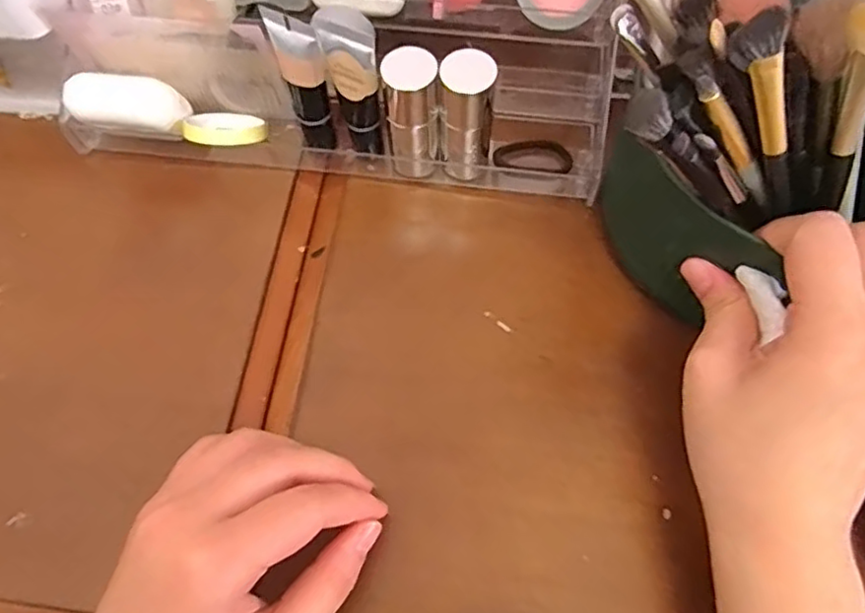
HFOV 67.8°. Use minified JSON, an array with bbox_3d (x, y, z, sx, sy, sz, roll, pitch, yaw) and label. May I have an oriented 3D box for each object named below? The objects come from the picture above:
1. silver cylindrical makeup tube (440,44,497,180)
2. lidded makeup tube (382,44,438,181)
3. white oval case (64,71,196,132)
[{"bbox_3d":[0.016,-0.090,0.323,0.023,0.077,0.020,7,62,4],"label":"silver cylindrical makeup tube"},{"bbox_3d":[-0.010,-0.092,0.324,0.022,0.076,0.023,-5,62,-3],"label":"lidded makeup tube"},{"bbox_3d":[-0.159,-0.108,0.340,0.057,0.018,0.025,3,104,-12],"label":"white oval case"}]

